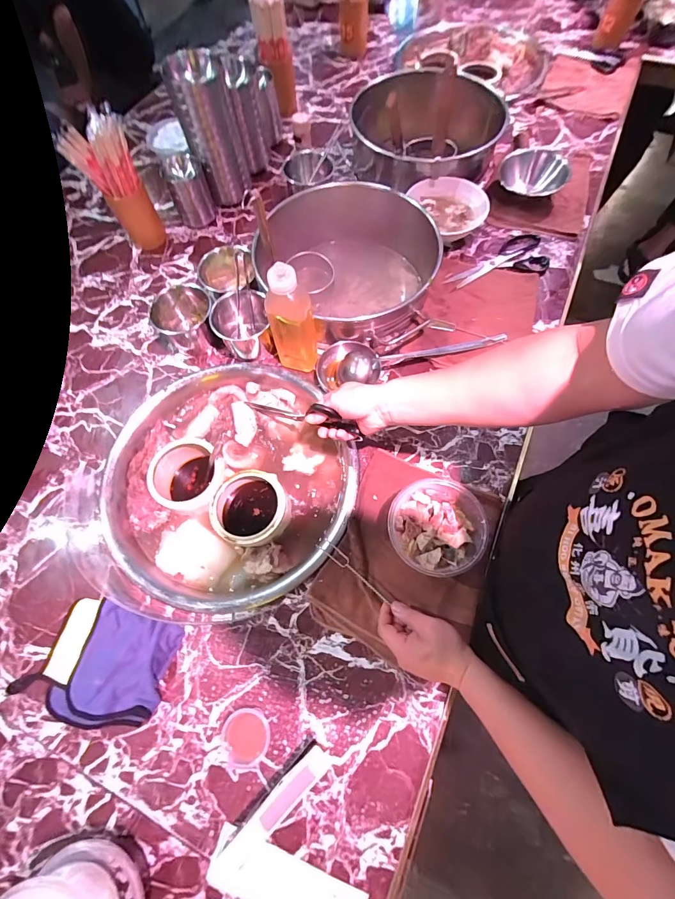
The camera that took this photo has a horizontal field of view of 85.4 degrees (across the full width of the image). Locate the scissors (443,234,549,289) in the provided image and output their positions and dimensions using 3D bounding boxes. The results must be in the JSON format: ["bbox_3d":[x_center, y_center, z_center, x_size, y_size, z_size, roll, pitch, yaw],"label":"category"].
[{"bbox_3d":[0.335,-0.405,0.785,0.227,0.008,0.099,-13,68,-2],"label":"scissors"}]

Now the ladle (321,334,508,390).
[{"bbox_3d":[0.140,-0.174,0.677,0.358,0.058,0.091,-7,68,0],"label":"ladle"}]

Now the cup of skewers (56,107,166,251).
[{"bbox_3d":[-0.448,-0.545,0.759,0.075,0.236,0.098,-3,68,2],"label":"cup of skewers"}]

